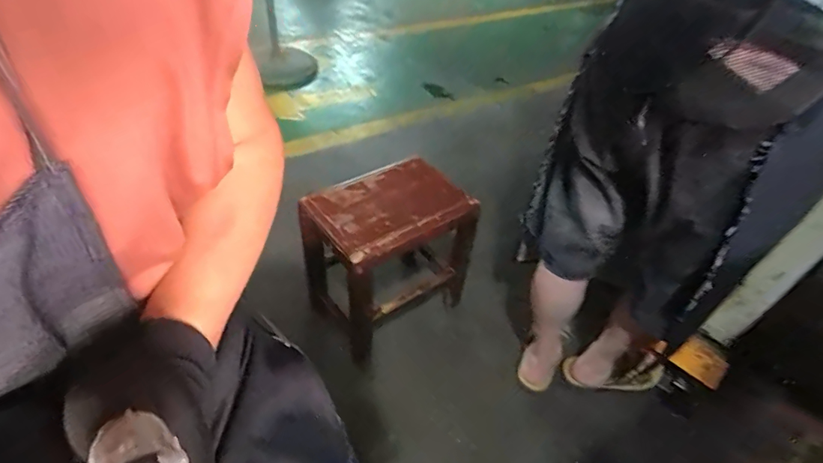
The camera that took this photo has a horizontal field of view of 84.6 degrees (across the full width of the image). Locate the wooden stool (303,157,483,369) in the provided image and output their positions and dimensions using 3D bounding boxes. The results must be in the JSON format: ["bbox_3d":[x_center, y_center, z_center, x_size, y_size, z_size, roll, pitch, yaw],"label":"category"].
[{"bbox_3d":[-0.057,0.065,1.190,0.366,0.400,0.276,-22,50,-28],"label":"wooden stool"}]

